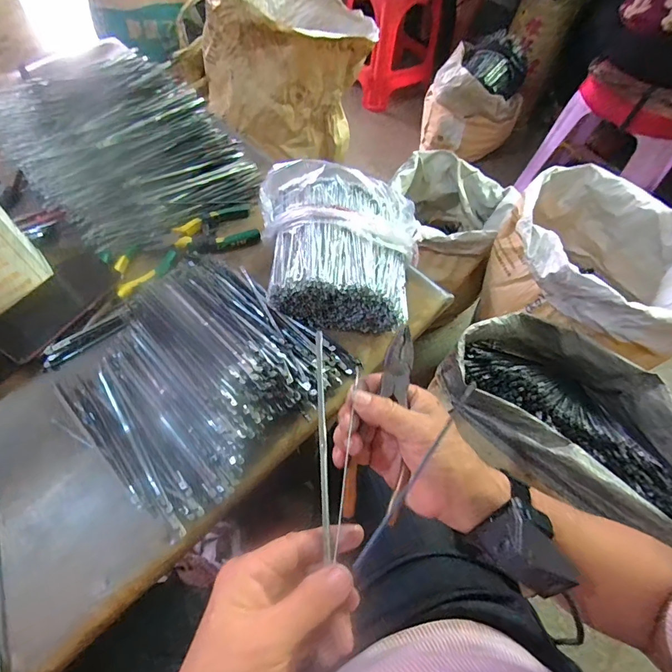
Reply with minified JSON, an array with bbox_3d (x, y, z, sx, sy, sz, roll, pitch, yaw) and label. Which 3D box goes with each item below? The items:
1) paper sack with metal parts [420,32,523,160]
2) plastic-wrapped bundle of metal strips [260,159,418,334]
[{"bbox_3d":[0.517,-0.873,1.539,0.345,0.371,0.249,18,61,6],"label":"paper sack with metal parts"},{"bbox_3d":[-0.002,-0.116,0.526,0.211,0.091,0.199,7,60,0],"label":"plastic-wrapped bundle of metal strips"}]

